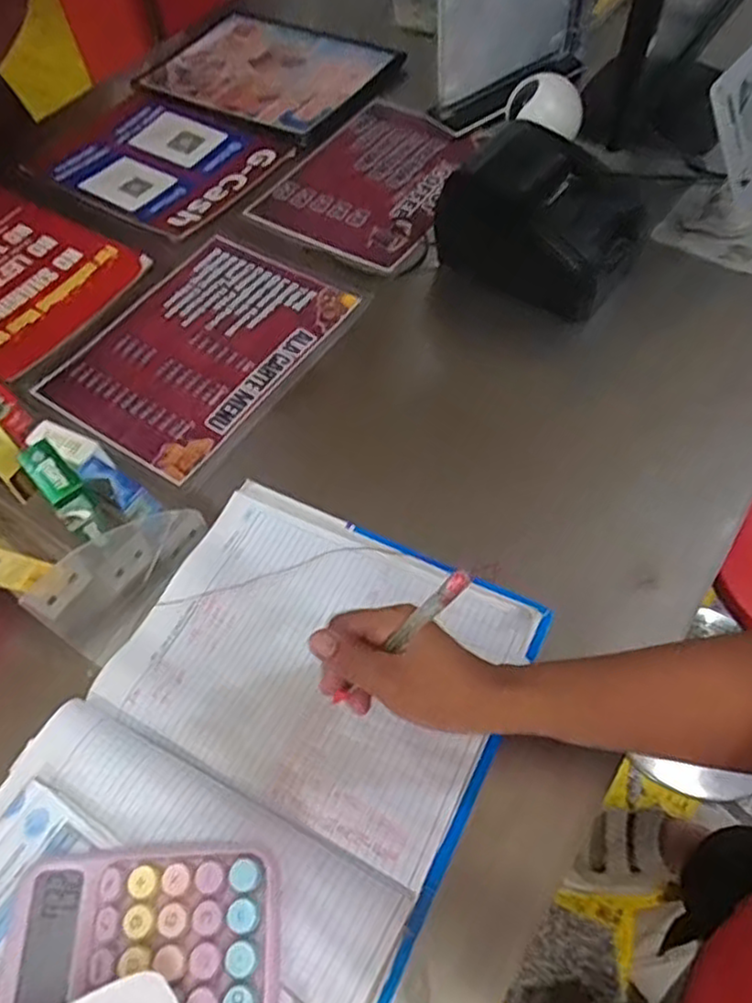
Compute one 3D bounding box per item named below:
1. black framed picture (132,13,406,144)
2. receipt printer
[{"bbox_3d":[-0.153,-0.617,0.974,0.344,0.018,0.252,32,65,22],"label":"black framed picture"},{"bbox_3d":[0.170,-0.289,0.693,0.181,0.116,0.139,27,63,19],"label":"receipt printer"}]

